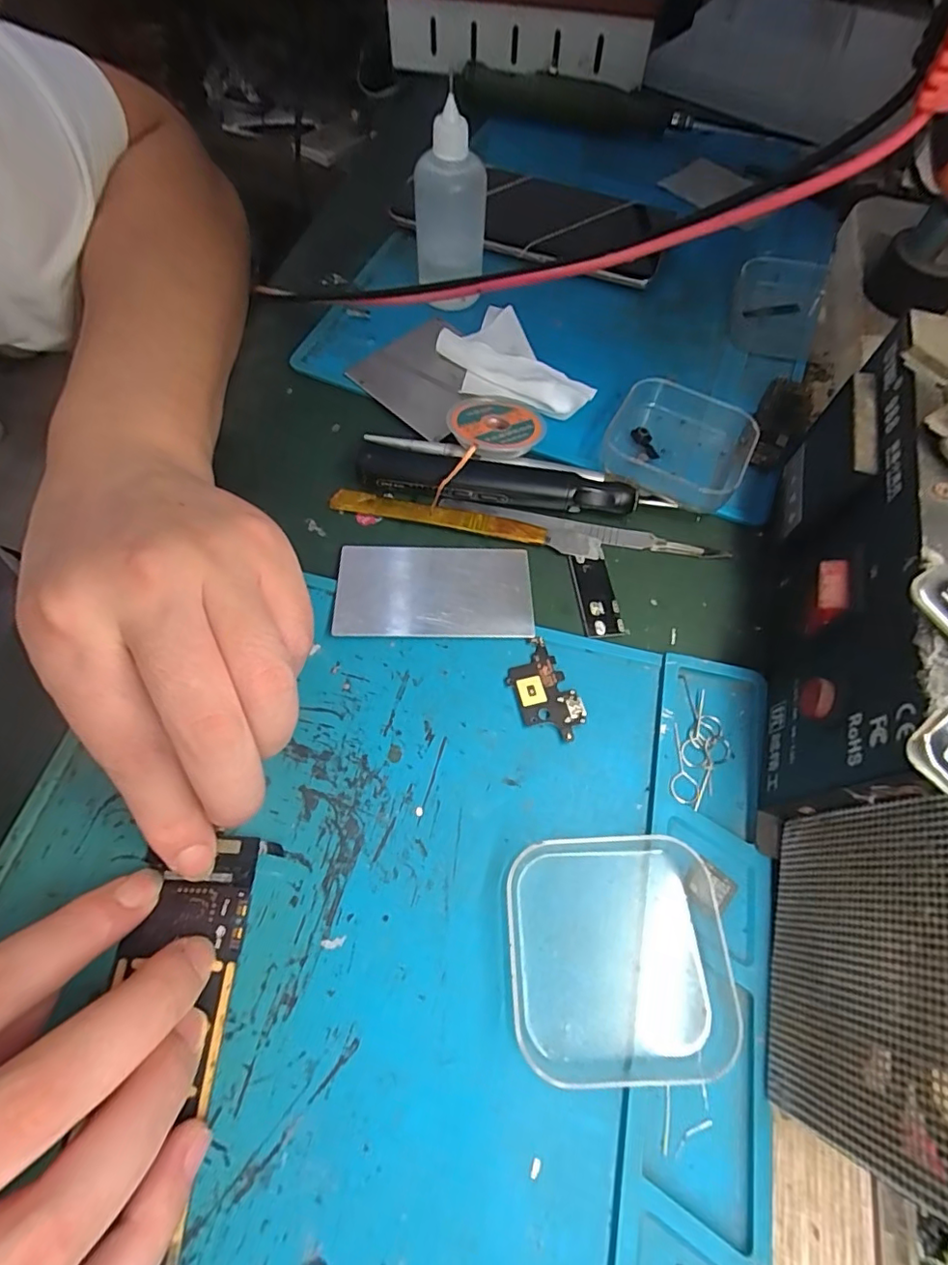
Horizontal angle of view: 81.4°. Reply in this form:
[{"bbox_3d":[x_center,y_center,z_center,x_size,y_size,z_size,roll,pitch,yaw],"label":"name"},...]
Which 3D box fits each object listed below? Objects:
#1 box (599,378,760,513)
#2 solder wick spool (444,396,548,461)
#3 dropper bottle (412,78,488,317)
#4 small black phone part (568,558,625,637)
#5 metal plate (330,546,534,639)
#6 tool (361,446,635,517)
[{"bbox_3d":[0.096,-0.087,0.257,0.064,0.018,0.062,24,66,9],"label":"box"},{"bbox_3d":[0.011,-0.095,0.257,0.042,0.008,0.042,3,53,-4],"label":"solder wick spool"},{"bbox_3d":[-0.012,-0.211,0.276,0.035,0.079,0.030,2,65,-1],"label":"dropper bottle"},{"bbox_3d":[0.052,-0.016,0.233,0.015,0.004,0.039,-6,65,-5],"label":"small black phone part"},{"bbox_3d":[-0.016,-0.017,0.230,0.079,0.004,0.044,1,59,-4],"label":"metal plate"},{"bbox_3d":[0.009,-0.066,0.247,0.123,0.016,0.021,11,65,3],"label":"tool"}]

